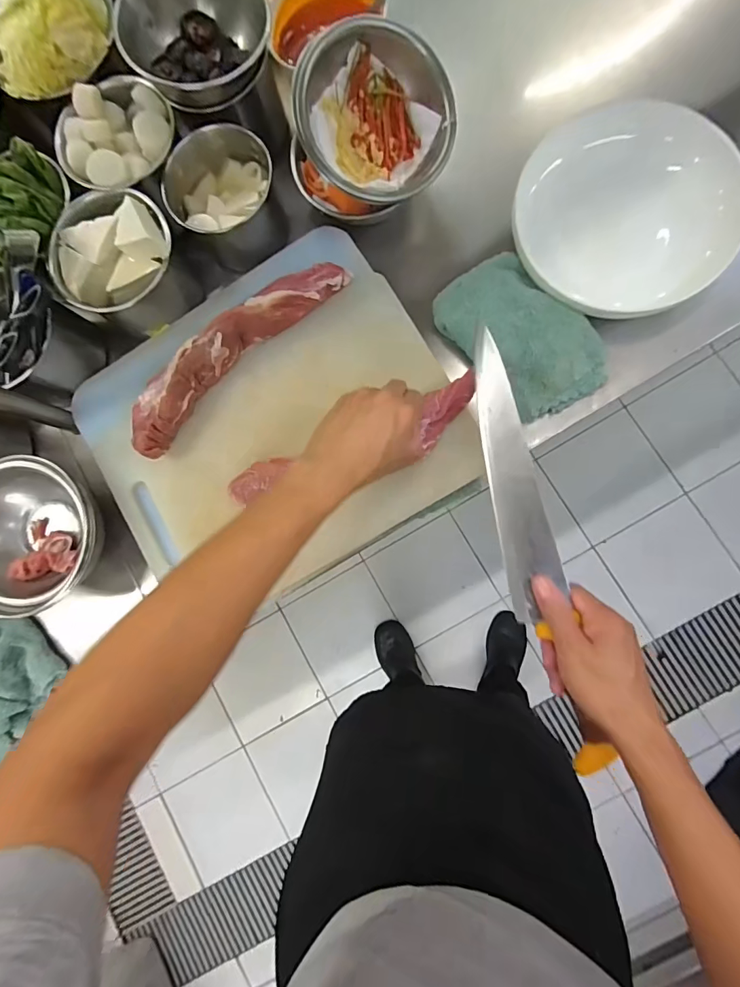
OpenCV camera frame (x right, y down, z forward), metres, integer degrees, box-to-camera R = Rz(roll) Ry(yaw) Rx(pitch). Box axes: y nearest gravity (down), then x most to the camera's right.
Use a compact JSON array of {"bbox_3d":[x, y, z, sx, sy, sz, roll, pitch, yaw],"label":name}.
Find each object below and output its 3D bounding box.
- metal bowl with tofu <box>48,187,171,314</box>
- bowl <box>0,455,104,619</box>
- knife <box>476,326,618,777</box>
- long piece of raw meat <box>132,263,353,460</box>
[{"bbox_3d":[-0.281,-0.263,0.476,0.131,0.054,0.095,-20,82,5],"label":"metal bowl with tofu"},{"bbox_3d":[-0.383,0.050,0.507,0.162,0.076,0.153,-1,84,7],"label":"bowl"},{"bbox_3d":[0.146,0.047,0.403,0.045,0.024,0.394,-13,86,6],"label":"knife"},{"bbox_3d":[-0.151,-0.160,0.478,0.285,0.046,0.056,-45,81,1],"label":"long piece of raw meat"}]

